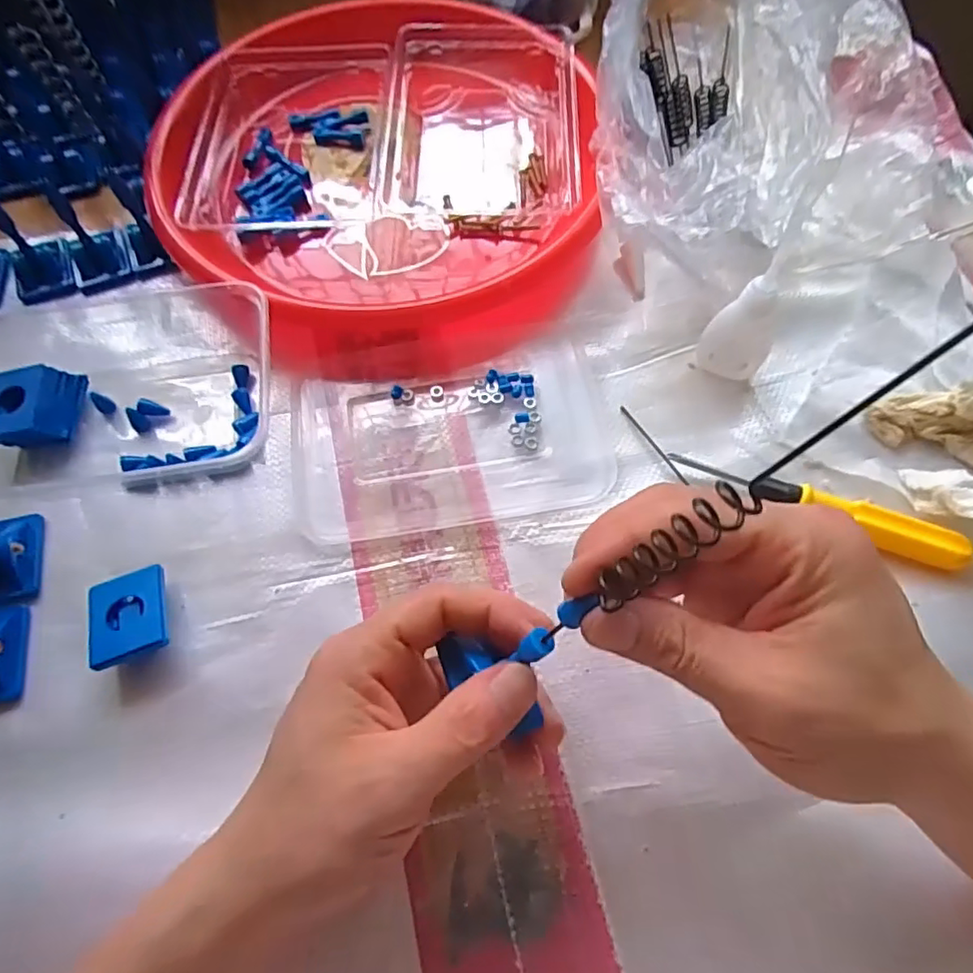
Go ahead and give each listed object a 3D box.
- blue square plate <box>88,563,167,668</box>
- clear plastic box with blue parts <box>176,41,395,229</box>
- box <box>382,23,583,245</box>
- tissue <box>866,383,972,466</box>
[{"bbox_3d":[-0.171,0.062,0.291,0.034,0.010,0.043,-16,59,-14],"label":"blue square plate"},{"bbox_3d":[-0.127,-0.235,0.413,0.122,0.033,0.171,0,64,1],"label":"clear plastic box with blue parts"},{"bbox_3d":[0.000,-0.242,0.415,0.127,0.034,0.171,1,65,2],"label":"box"},{"bbox_3d":[0.253,-0.030,0.312,0.098,0.026,0.037,4,65,3],"label":"tissue"}]

